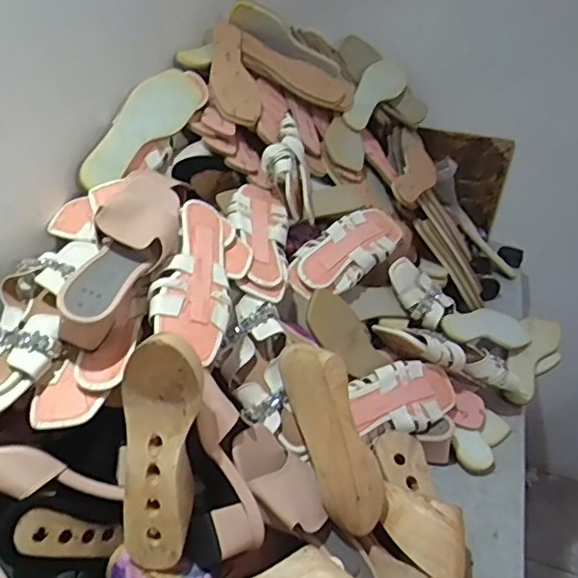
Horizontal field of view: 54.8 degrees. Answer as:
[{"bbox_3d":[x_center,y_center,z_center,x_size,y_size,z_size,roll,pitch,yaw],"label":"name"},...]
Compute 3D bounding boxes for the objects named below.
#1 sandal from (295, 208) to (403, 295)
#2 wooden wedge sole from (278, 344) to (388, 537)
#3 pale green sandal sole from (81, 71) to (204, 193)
[{"bbox_3d":[0.095,-0.060,0.914,0.238,0.050,0.095,-36,87,-35],"label":"sandal"},{"bbox_3d":[0.052,0.174,0.653,0.074,0.069,0.227,-18,83,-25],"label":"wooden wedge sole"},{"bbox_3d":[-0.221,-0.246,0.827,0.024,0.079,0.253,4,46,50],"label":"pale green sandal sole"}]

